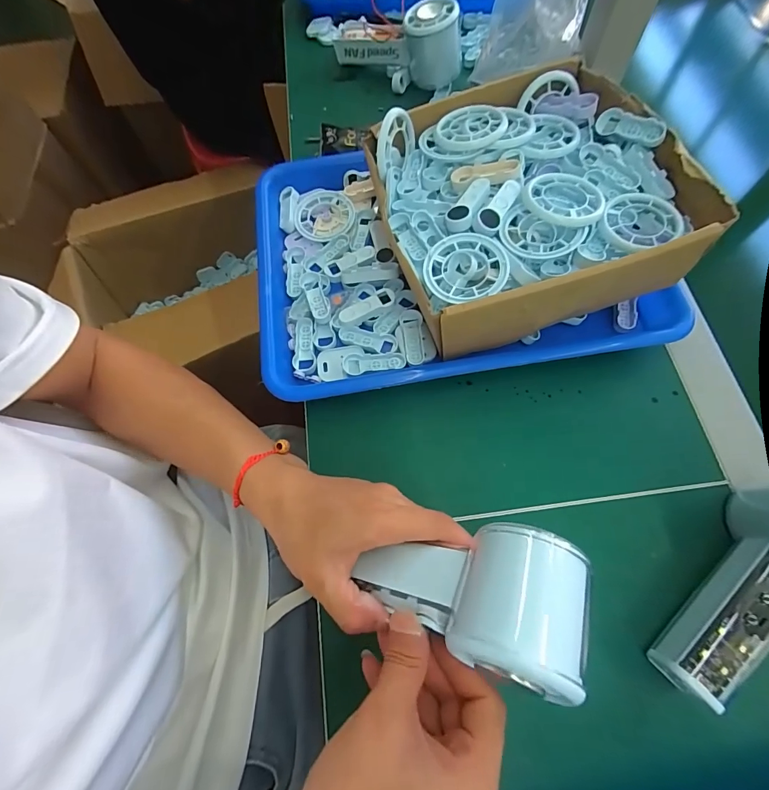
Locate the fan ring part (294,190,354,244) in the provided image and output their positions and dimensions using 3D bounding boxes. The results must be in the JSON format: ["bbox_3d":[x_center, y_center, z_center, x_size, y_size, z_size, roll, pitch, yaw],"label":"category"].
[{"bbox_3d":[-0.058,-0.173,0.381,0.056,0.009,0.057,-1,67,2],"label":"fan ring part"}]

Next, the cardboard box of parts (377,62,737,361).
[{"bbox_3d":[0.107,-0.142,0.317,0.208,0.088,0.203,-16,68,-4],"label":"cardboard box of parts"}]

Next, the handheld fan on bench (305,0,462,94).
[{"bbox_3d":[-0.011,-0.420,0.453,0.223,0.073,0.067,37,74,16],"label":"handheld fan on bench"}]

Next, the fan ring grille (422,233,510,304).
[{"bbox_3d":[0.057,-0.090,0.275,0.056,0.013,0.057,-1,67,2],"label":"fan ring grille"}]

